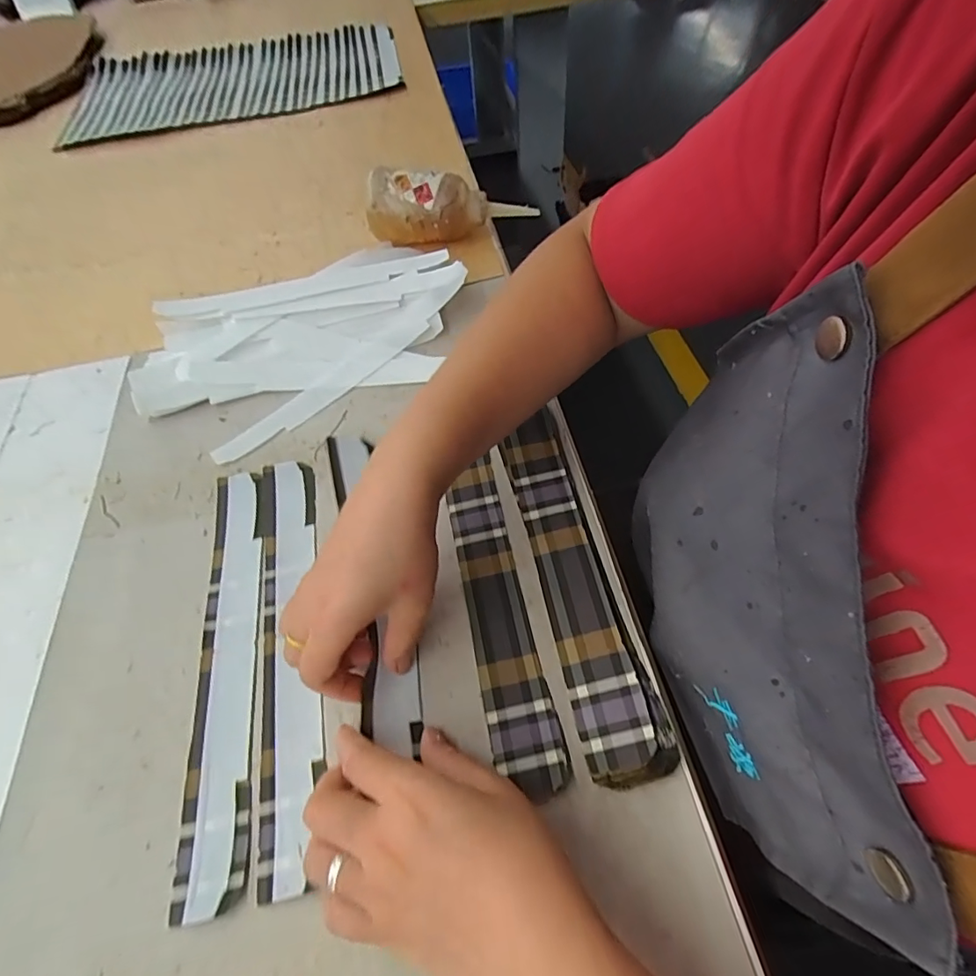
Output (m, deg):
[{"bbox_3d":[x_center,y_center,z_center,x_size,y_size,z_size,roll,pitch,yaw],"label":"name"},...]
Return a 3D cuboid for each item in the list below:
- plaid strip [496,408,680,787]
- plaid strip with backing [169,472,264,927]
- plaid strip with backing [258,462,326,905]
[{"bbox_3d":[0.050,0.052,0.313,0.043,0.022,0.228,-13,57,-4],"label":"plaid strip"},{"bbox_3d":[-0.161,0.099,0.313,0.035,0.006,0.258,-11,57,-3],"label":"plaid strip with backing"},{"bbox_3d":[-0.123,0.091,0.315,0.035,0.006,0.257,-14,59,-1],"label":"plaid strip with backing"}]

